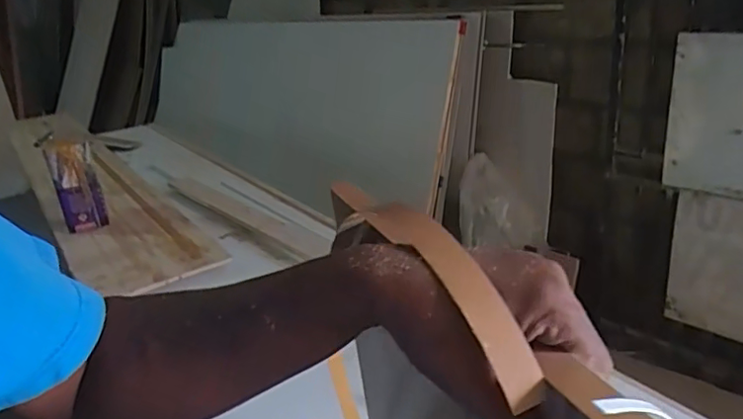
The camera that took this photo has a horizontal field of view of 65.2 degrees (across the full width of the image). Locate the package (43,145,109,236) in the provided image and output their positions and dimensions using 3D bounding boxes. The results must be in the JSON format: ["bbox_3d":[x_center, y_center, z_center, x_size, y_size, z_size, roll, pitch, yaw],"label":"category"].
[{"bbox_3d":[-0.798,-0.060,1.587,0.116,0.244,0.058,-15,24,-23],"label":"package"}]

